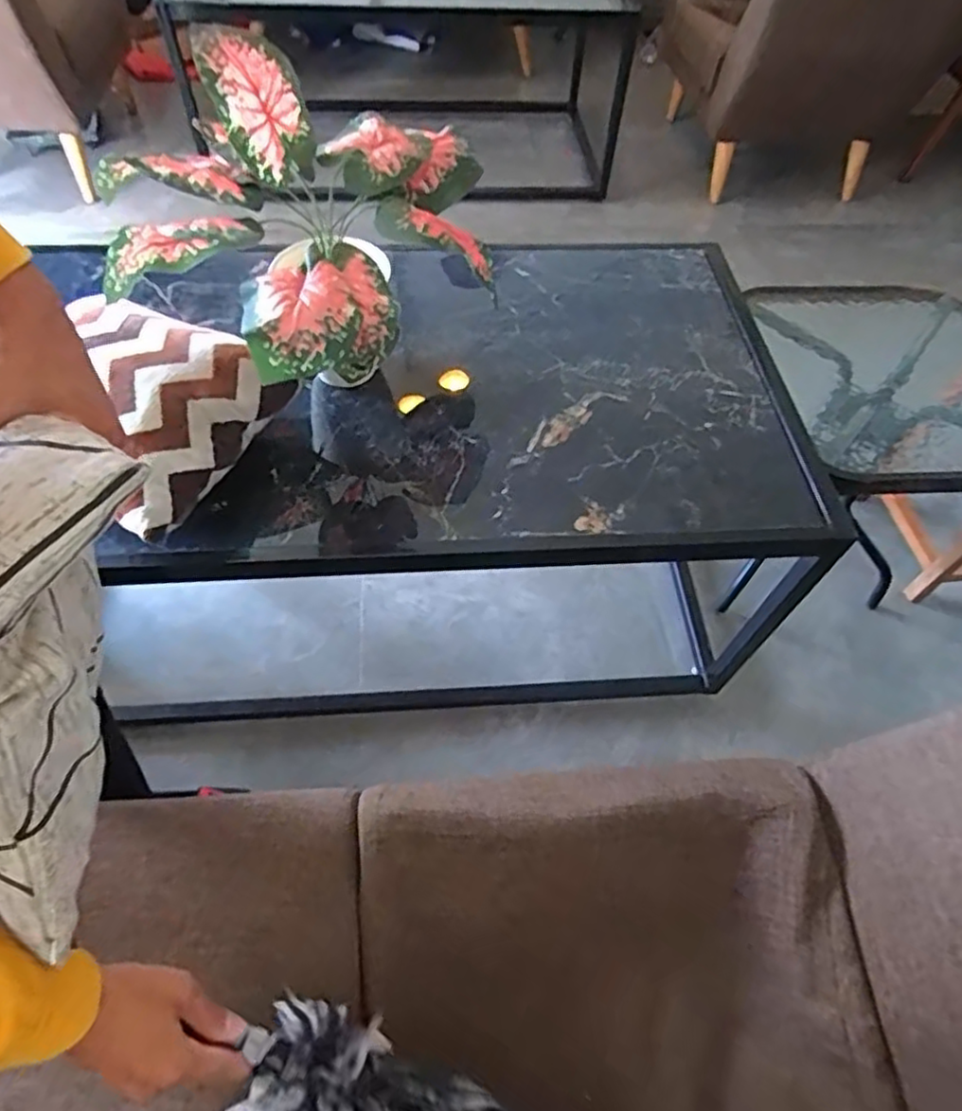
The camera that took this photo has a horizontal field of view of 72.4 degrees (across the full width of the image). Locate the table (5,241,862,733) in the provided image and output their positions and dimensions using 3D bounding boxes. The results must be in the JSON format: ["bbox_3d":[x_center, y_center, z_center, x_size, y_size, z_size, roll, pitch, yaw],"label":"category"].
[{"bbox_3d":[-0.088,-0.093,1.150,1.069,0.559,0.628,-6,58,-6],"label":"table"}]

